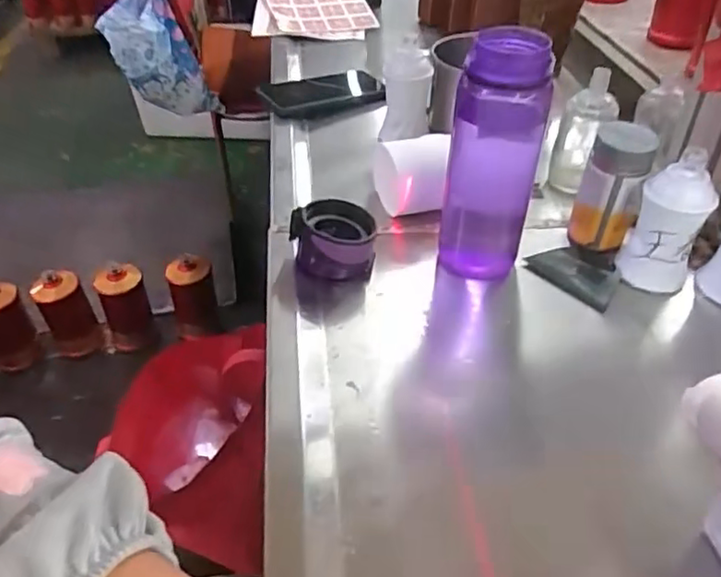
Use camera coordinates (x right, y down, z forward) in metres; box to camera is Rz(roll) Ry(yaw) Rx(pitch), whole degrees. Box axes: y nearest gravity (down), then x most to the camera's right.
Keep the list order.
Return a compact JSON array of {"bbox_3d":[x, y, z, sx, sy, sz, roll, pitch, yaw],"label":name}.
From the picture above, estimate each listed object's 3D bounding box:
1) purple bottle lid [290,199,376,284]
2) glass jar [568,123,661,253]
[{"bbox_3d":[-0.024,-0.042,0.552,0.070,0.050,0.065,-1,40,1],"label":"purple bottle lid"},{"bbox_3d":[0.228,-0.096,0.568,0.054,0.110,0.066,16,43,19],"label":"glass jar"}]

